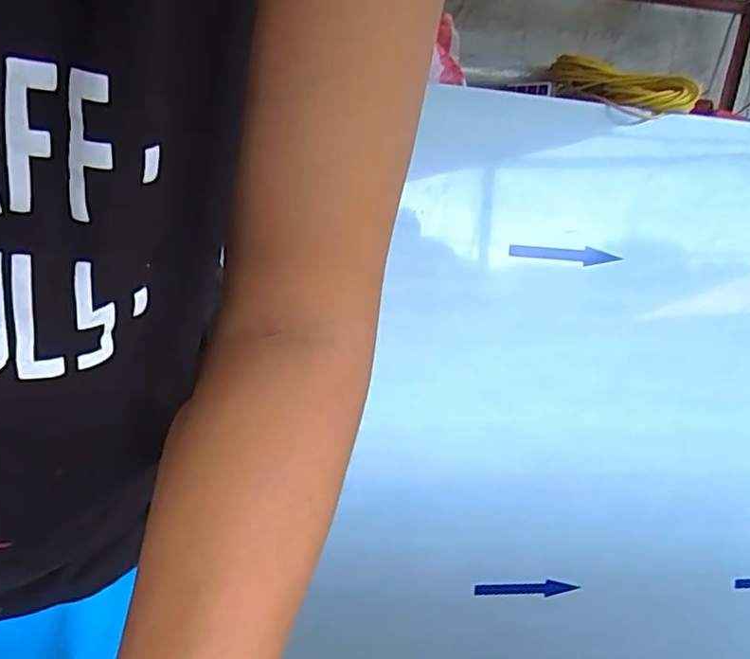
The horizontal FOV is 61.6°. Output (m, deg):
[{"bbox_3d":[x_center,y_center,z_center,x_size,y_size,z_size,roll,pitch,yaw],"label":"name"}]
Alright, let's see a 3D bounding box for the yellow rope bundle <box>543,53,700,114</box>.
[{"bbox_3d":[0.467,-0.483,1.235,0.072,0.103,0.360,-3,19,-30],"label":"yellow rope bundle"}]

